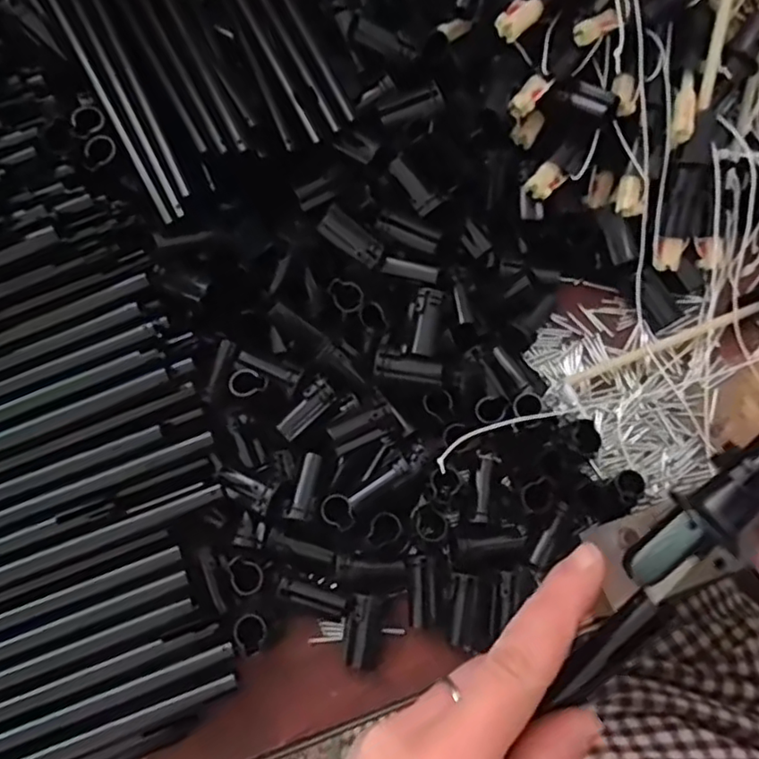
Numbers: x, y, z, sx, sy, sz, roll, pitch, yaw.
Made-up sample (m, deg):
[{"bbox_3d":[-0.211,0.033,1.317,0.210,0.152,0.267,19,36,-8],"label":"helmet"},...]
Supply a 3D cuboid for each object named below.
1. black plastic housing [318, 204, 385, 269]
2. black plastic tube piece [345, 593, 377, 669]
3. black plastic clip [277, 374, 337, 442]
[{"bbox_3d":[-0.014,-0.073,0.326,0.035,0.005,0.015,39,76,-8],"label":"black plastic housing"},{"bbox_3d":[-0.009,0.125,0.320,0.012,0.019,0.034,10,73,2],"label":"black plastic tube piece"},{"bbox_3d":[-0.037,0.016,0.331,0.014,0.010,0.035,39,77,10],"label":"black plastic clip"}]

